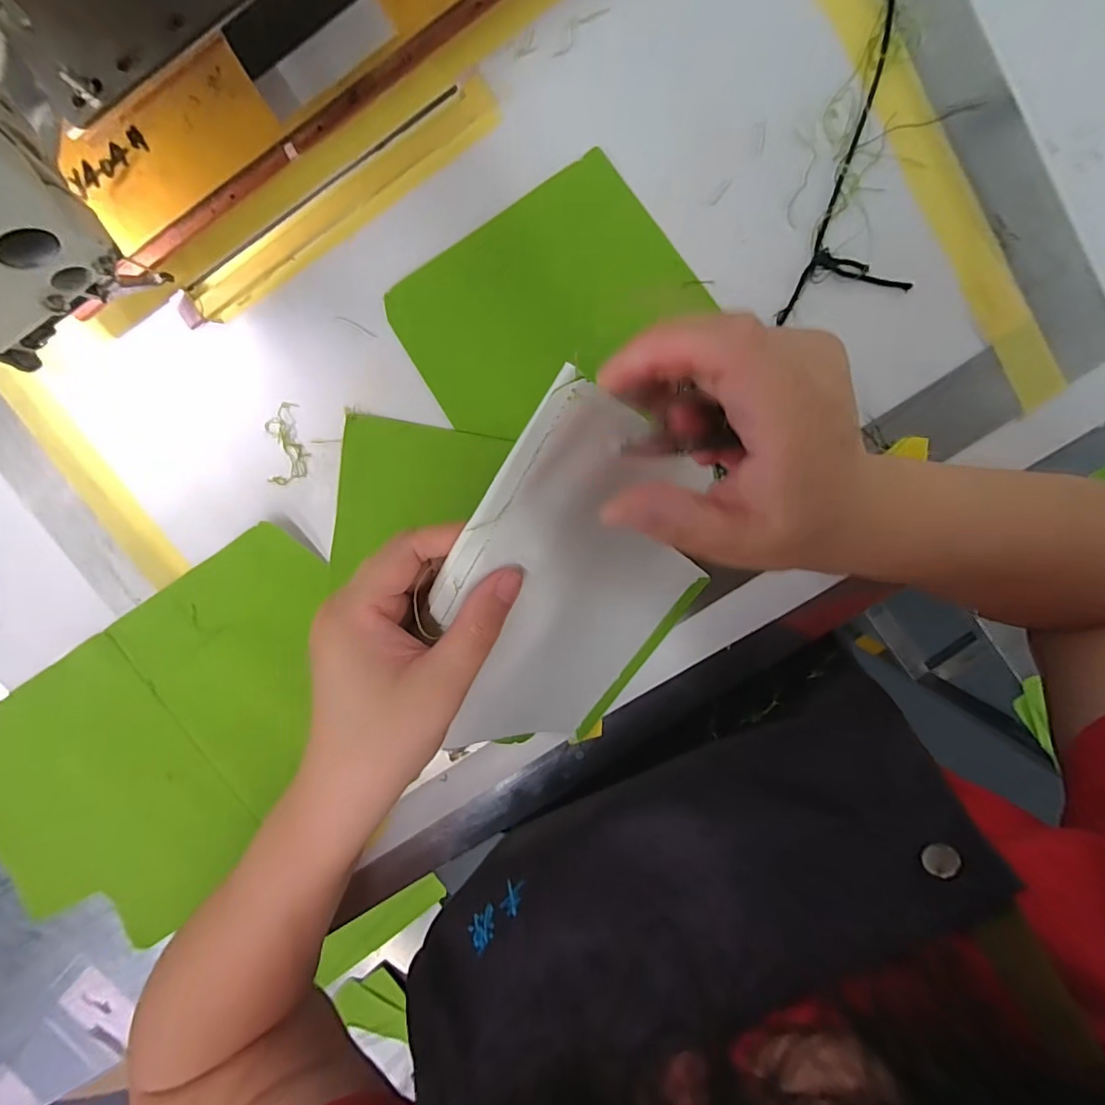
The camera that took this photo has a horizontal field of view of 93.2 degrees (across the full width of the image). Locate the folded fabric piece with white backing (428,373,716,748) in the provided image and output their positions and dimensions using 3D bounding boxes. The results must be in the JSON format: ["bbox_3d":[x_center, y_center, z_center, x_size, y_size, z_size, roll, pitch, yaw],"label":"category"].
[{"bbox_3d":[0.015,0.025,0.250,0.146,0.020,0.168,21,104,-43],"label":"folded fabric piece with white backing"}]

